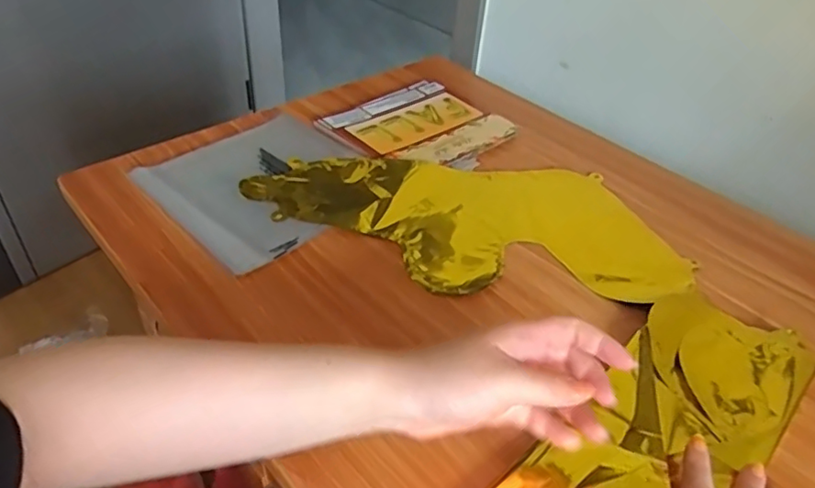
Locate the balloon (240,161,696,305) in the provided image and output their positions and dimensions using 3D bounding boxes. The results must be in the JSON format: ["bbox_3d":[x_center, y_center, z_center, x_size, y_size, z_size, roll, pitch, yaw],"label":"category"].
[{"bbox_3d":[0.049,-0.031,0.607,0.412,0.014,0.200,5,40,0],"label":"balloon"}]

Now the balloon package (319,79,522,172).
[{"bbox_3d":[0.015,-0.141,0.737,0.188,0.014,0.177,-29,51,-34],"label":"balloon package"}]

